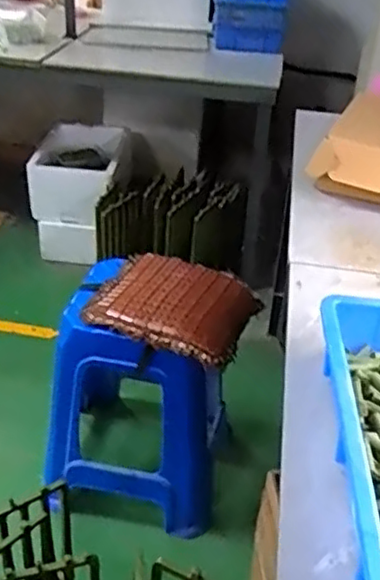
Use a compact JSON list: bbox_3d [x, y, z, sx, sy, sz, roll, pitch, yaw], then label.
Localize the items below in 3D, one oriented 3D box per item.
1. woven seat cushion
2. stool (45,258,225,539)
[{"bbox_3d":[-0.031,0.032,1.350,0.311,0.069,0.281,13,34,14],"label":"woven seat cushion"},{"bbox_3d":[-0.104,0.257,1.468,0.350,0.521,0.315,9,33,9],"label":"stool"}]

